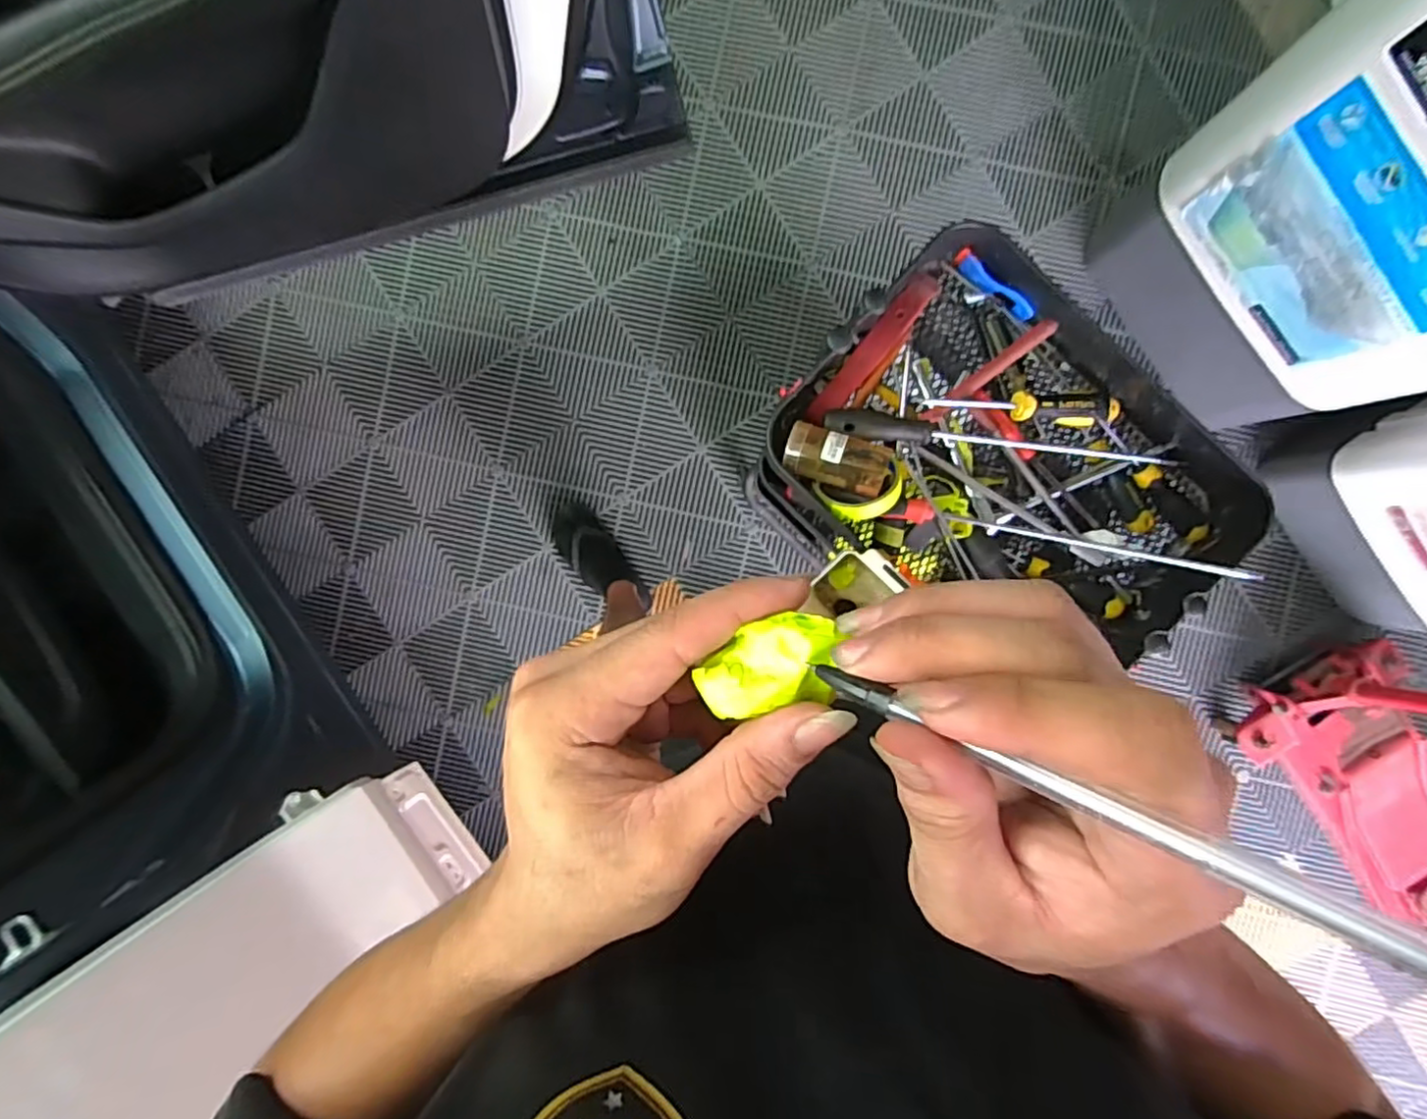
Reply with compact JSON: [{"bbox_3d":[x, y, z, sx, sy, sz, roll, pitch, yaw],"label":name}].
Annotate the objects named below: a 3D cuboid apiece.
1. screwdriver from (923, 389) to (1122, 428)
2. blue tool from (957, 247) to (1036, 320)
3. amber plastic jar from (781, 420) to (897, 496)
[{"bbox_3d":[0.317,-0.154,0.668,0.193,0.027,0.031,4,93,1],"label":"screwdriver"},{"bbox_3d":[0.289,-0.281,0.677,0.098,0.023,0.019,38,93,-1],"label":"blue tool"},{"bbox_3d":[0.122,-0.098,0.645,0.104,0.045,0.050,17,93,1],"label":"amber plastic jar"}]

